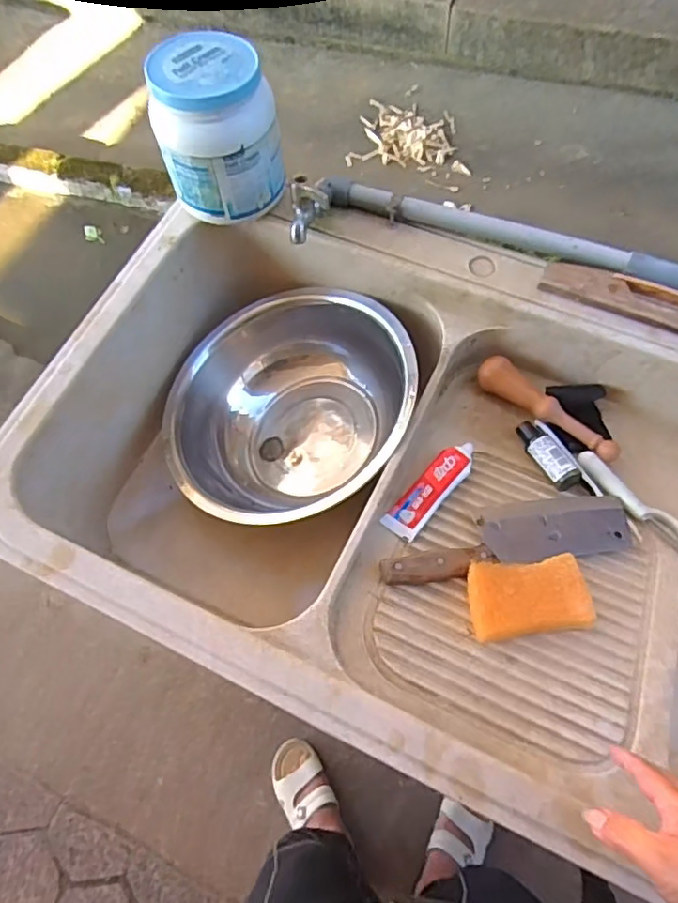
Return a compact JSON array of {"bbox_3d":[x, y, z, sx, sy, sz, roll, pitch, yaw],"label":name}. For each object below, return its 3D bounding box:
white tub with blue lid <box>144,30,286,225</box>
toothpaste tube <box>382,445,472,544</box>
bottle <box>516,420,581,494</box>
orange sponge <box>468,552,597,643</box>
[{"bbox_3d":[-0.144,-0.376,0.684,0.132,0.157,0.128,-1,67,2],"label":"white tub with blue lid"},{"bbox_3d":[0.107,0.041,0.663,0.039,0.023,0.142,37,73,16],"label":"toothpaste tube"},{"bbox_3d":[0.245,0.001,0.694,0.033,0.029,0.095,-24,55,-7],"label":"bottle"},{"bbox_3d":[0.190,0.143,0.577,0.121,0.027,0.074,-8,67,-1],"label":"orange sponge"}]

